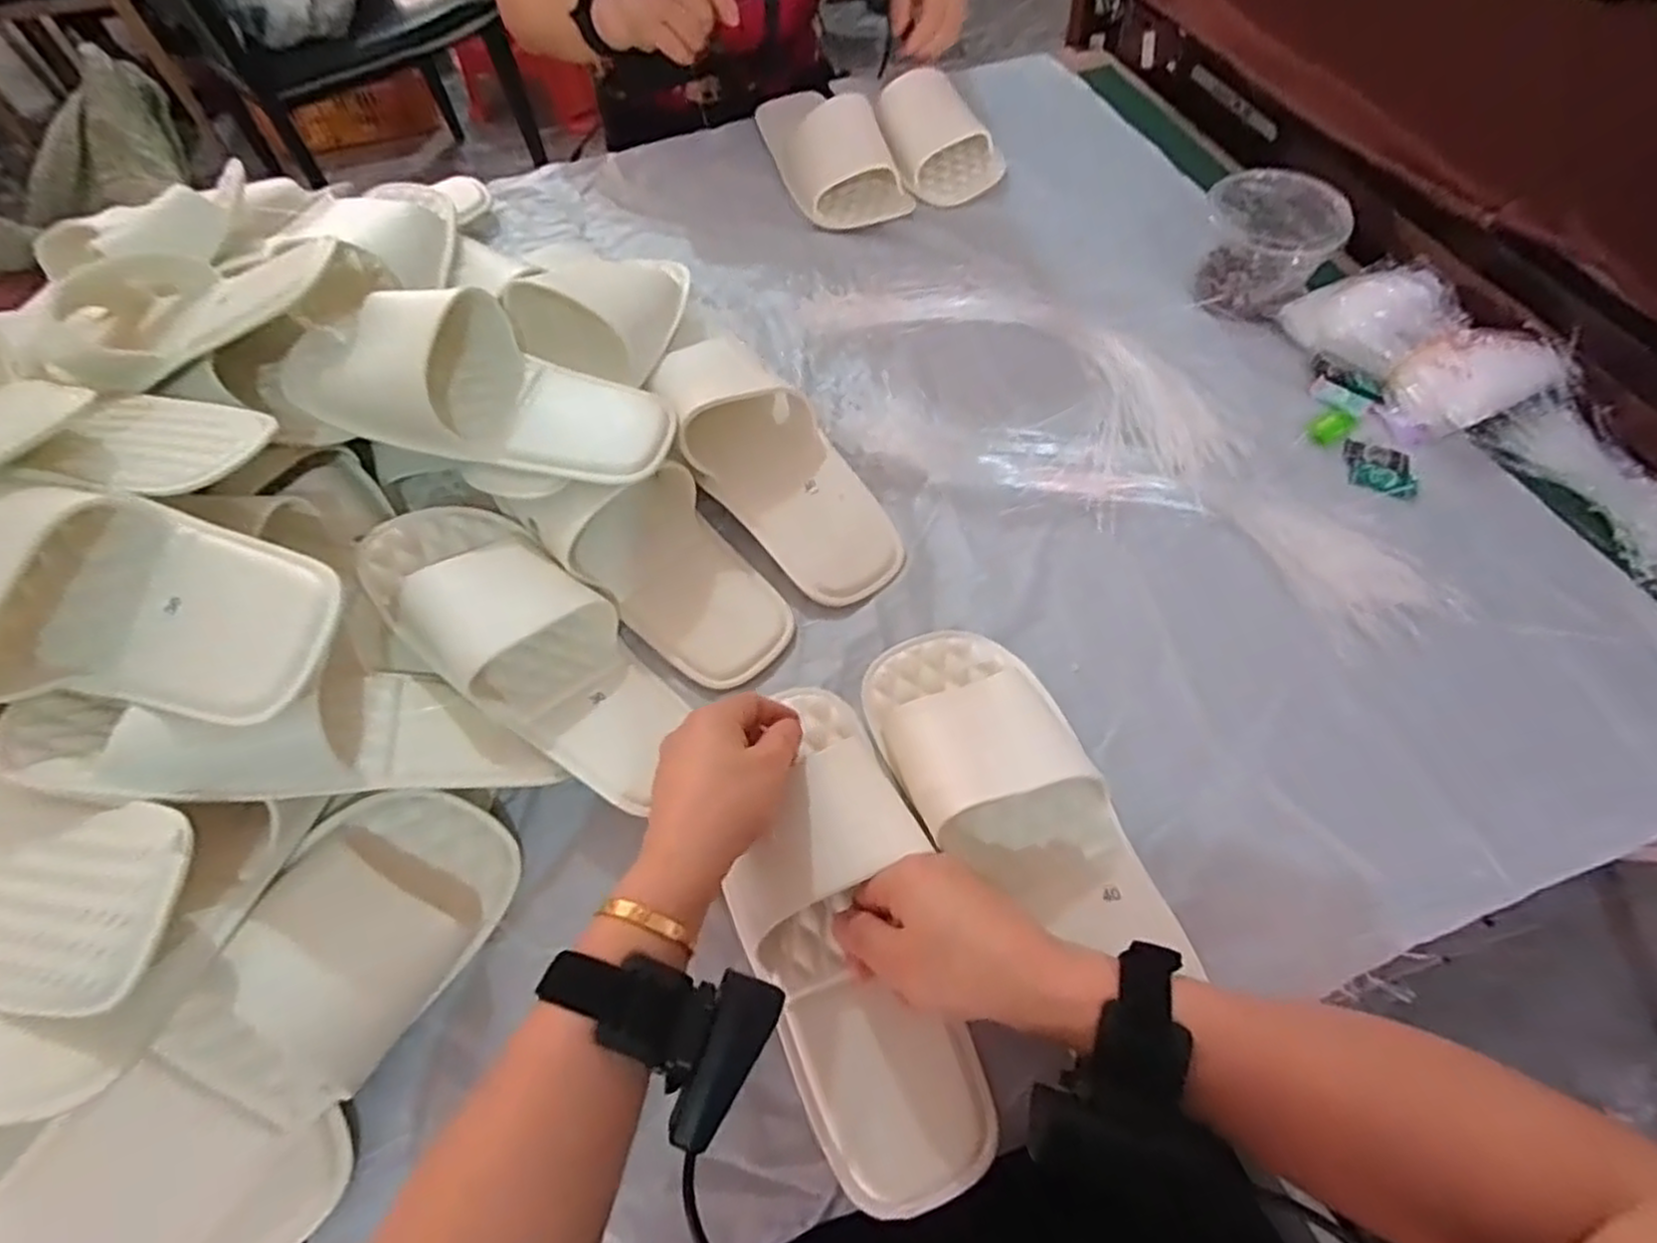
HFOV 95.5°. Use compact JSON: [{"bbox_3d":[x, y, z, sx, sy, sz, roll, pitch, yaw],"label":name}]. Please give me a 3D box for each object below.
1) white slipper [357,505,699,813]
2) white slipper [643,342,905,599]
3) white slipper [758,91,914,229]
[{"bbox_3d":[-0.193,0.013,0.495,0.250,0.058,0.109,44,59,4],"label":"white slipper"},{"bbox_3d":[-0.037,-0.119,0.556,0.107,0.056,0.240,-36,83,-14],"label":"white slipper"},{"bbox_3d":[-0.001,-0.510,0.782,0.106,0.061,0.231,-19,63,-6],"label":"white slipper"}]

